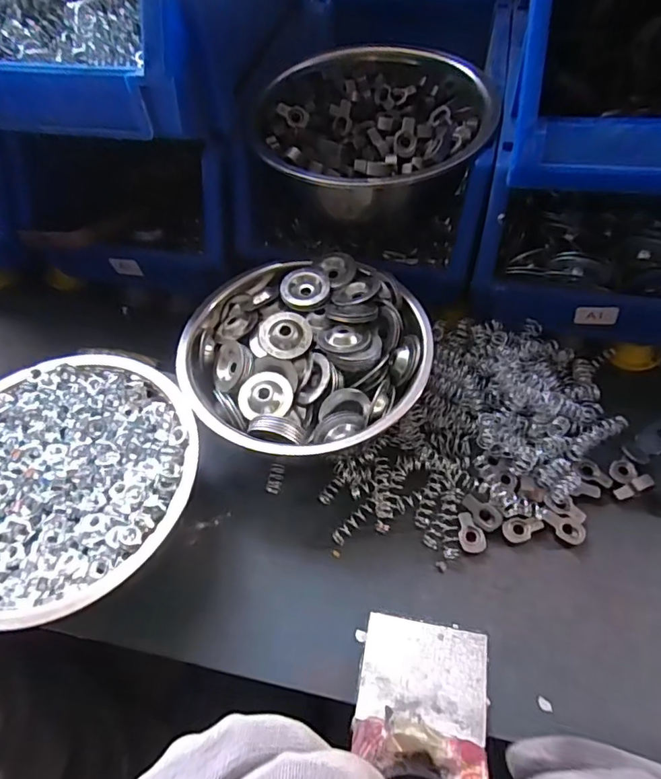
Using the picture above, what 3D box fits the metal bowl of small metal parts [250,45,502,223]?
[{"bbox_3d":[0.035,-0.218,0.443,0.184,0.081,0.169,-2,55,3],"label":"metal bowl of small metal parts"}]

